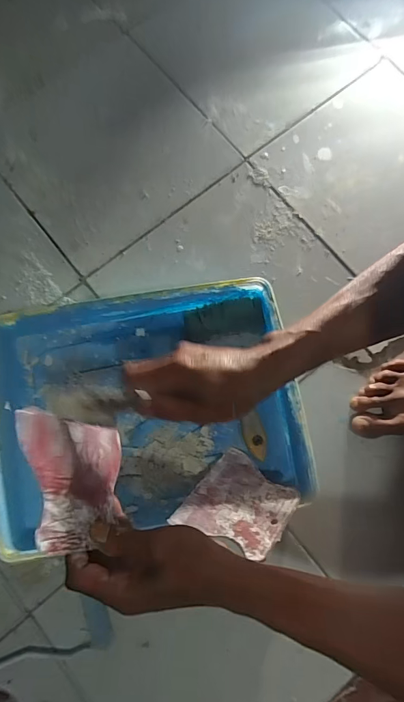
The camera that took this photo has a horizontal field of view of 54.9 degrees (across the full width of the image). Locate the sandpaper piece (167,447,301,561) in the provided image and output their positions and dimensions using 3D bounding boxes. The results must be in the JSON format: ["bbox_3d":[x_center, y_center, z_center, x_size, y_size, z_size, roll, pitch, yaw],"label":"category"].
[{"bbox_3d":[0.045,0.169,0.444,0.109,0.004,0.112,18,41,30],"label":"sandpaper piece"}]

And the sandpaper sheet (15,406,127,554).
[{"bbox_3d":[-0.106,0.111,0.336,0.006,0.120,0.108,-23,61,17],"label":"sandpaper sheet"}]

